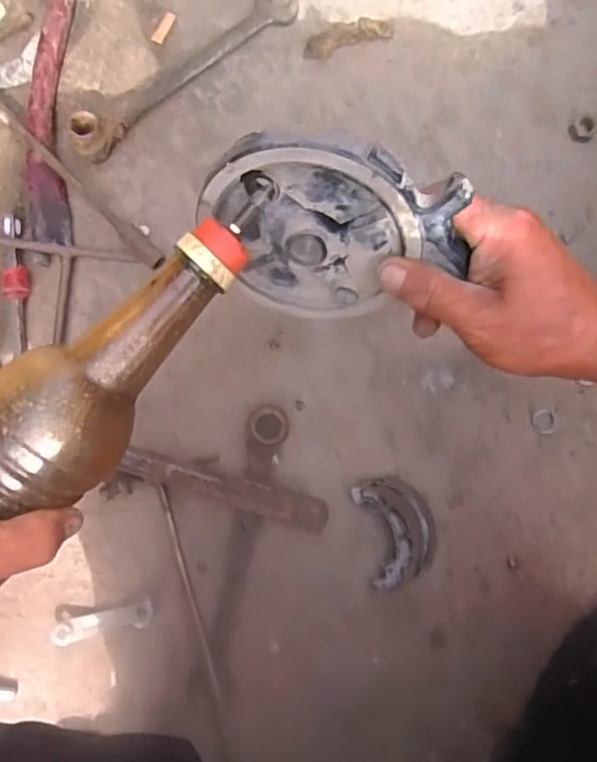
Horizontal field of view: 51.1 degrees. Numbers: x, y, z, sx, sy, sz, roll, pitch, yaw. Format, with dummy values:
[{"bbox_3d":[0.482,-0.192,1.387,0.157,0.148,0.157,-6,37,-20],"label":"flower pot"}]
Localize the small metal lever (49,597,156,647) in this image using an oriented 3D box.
[{"bbox_3d":[-0.181,0.226,0.579,0.095,0.015,0.023,-17,84,-2],"label":"small metal lever"}]

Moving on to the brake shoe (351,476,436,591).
[{"bbox_3d":[0.093,0.135,0.573,0.067,0.045,0.097,-14,84,-2],"label":"brake shoe"}]

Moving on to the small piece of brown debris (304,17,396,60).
[{"bbox_3d":[0.051,-0.358,0.647,0.096,0.004,0.033,-19,84,-2],"label":"small piece of brown debris"}]

